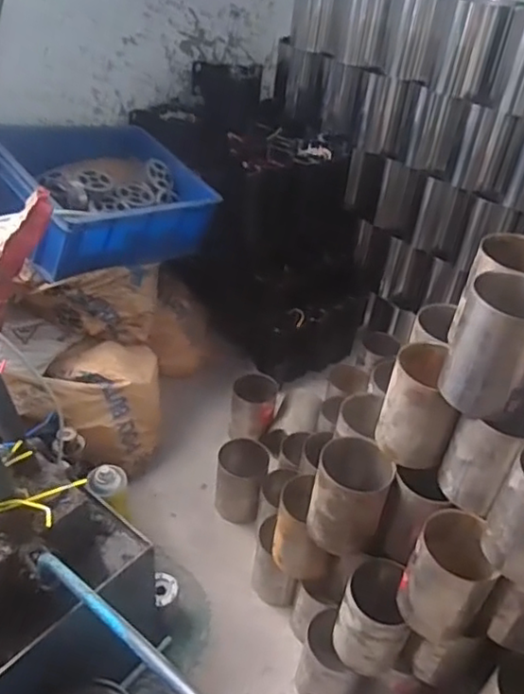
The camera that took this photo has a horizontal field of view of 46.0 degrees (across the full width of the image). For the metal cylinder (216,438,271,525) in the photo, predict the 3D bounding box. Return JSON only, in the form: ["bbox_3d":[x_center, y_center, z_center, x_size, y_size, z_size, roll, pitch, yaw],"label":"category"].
[{"bbox_3d":[-0.038,0.242,1.114,0.090,0.126,0.085,8,38,1],"label":"metal cylinder"}]

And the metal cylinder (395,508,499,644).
[{"bbox_3d":[0.218,0.270,0.724,0.091,0.131,0.087,19,40,15],"label":"metal cylinder"}]

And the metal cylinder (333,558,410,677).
[{"bbox_3d":[0.146,0.349,0.796,0.090,0.141,0.084,4,38,-3],"label":"metal cylinder"}]

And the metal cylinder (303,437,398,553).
[{"bbox_3d":[0.112,0.193,0.799,0.092,0.116,0.097,4,38,-3],"label":"metal cylinder"}]

